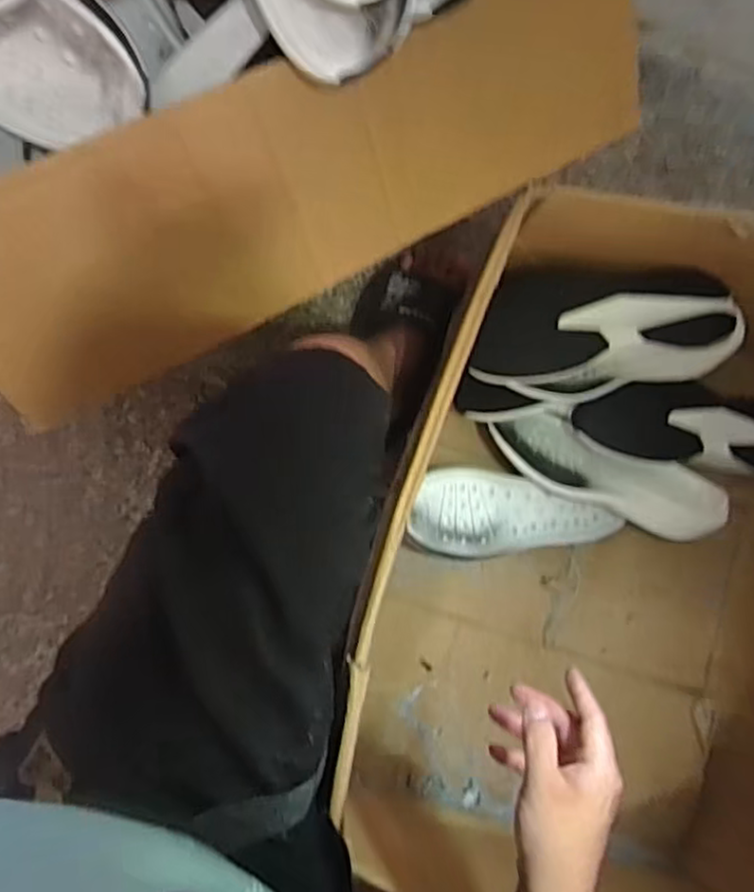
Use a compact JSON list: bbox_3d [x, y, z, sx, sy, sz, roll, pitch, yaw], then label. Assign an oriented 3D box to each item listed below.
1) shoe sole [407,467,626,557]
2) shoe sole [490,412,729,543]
[{"bbox_3d":[0.176,0.089,0.891,0.279,0.057,0.107,6,85,-7],"label":"shoe sole"},{"bbox_3d":[0.288,0.034,0.869,0.294,0.069,0.088,26,83,-5],"label":"shoe sole"}]

